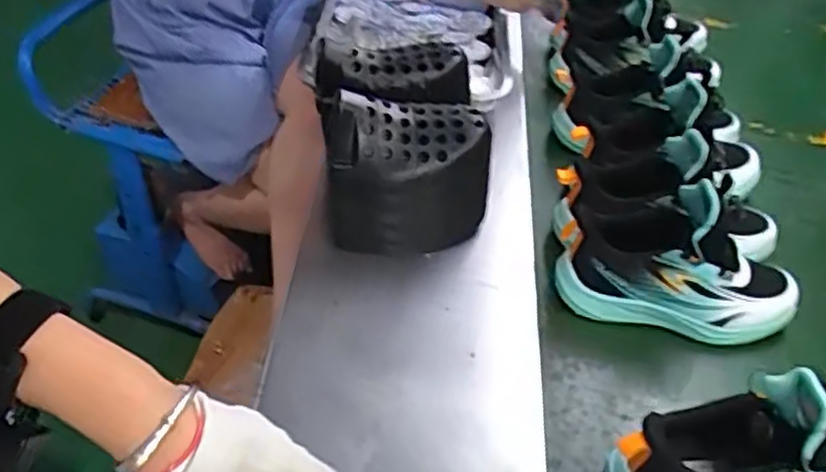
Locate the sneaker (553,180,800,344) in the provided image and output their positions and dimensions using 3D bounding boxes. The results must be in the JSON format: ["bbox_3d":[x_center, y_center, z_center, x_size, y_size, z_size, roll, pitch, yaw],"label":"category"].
[{"bbox_3d":[0.255,0.016,0.683,0.217,0.119,0.091,17,47,11],"label":"sneaker"}]

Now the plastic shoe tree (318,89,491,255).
[{"bbox_3d":[-0.006,-0.063,0.726,0.160,0.146,0.092,-2,43,-3],"label":"plastic shoe tree"}]

